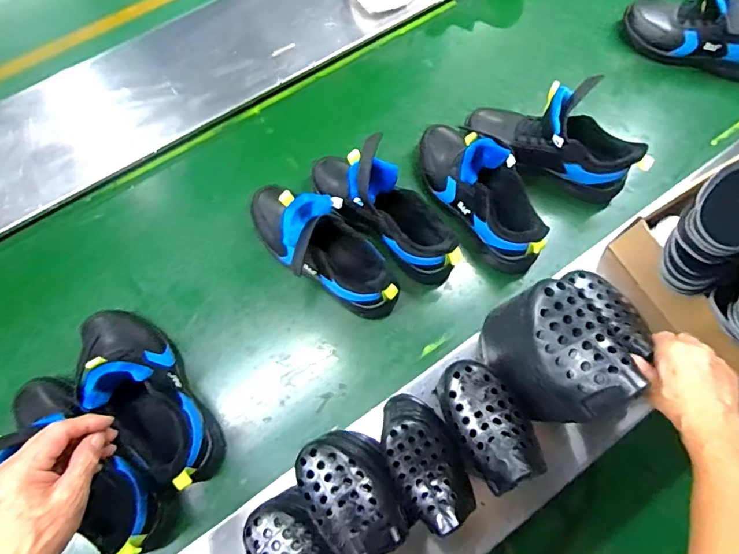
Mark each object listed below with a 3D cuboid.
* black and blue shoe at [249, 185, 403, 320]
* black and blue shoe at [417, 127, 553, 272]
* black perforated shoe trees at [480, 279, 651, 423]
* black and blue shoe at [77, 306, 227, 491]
[{"bbox_3d":[-0.082,-0.049,0.708,0.282,0.165,0.118,38,73,12],"label":"black and blue shoe"},{"bbox_3d":[0.176,-0.154,0.739,0.104,0.137,0.290,-35,74,-13],"label":"black and blue shoe"},{"bbox_3d":[0.224,0.101,0.582,0.085,0.197,0.160,-12,71,-6],"label":"black perforated shoe trees"},{"bbox_3d":[-0.314,0.144,0.620,0.092,0.158,0.299,-35,74,-13],"label":"black and blue shoe"}]

